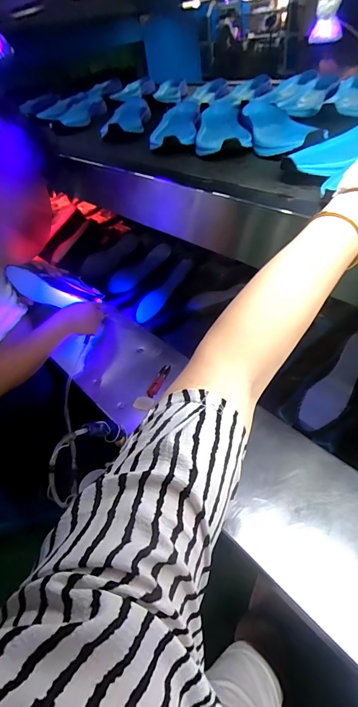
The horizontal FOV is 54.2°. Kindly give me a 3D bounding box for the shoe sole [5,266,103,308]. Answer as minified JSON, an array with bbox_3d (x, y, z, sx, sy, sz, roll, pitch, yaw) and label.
[{"bbox_3d":[-0.323,-0.174,0.953,0.258,0.077,0.072,7,36,-33],"label":"shoe sole"}]

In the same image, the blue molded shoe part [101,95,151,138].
[{"bbox_3d":[-0.127,-0.589,0.865,0.095,0.029,0.289,0,44,4],"label":"blue molded shoe part"}]

